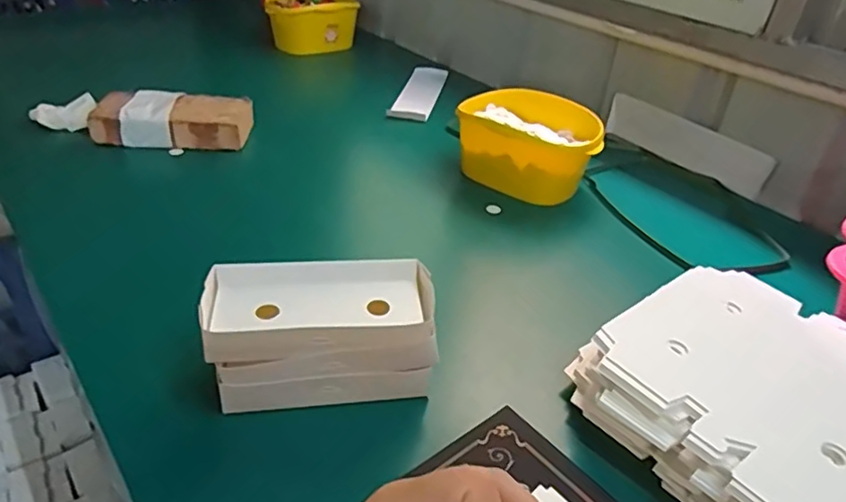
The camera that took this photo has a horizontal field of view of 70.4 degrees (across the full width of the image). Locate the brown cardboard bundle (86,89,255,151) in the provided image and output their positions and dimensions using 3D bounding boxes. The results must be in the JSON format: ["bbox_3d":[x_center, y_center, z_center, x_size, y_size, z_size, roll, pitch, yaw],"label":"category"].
[{"bbox_3d":[-0.399,-0.212,0.968,0.238,0.055,0.110,2,34,-4],"label":"brown cardboard bundle"}]

